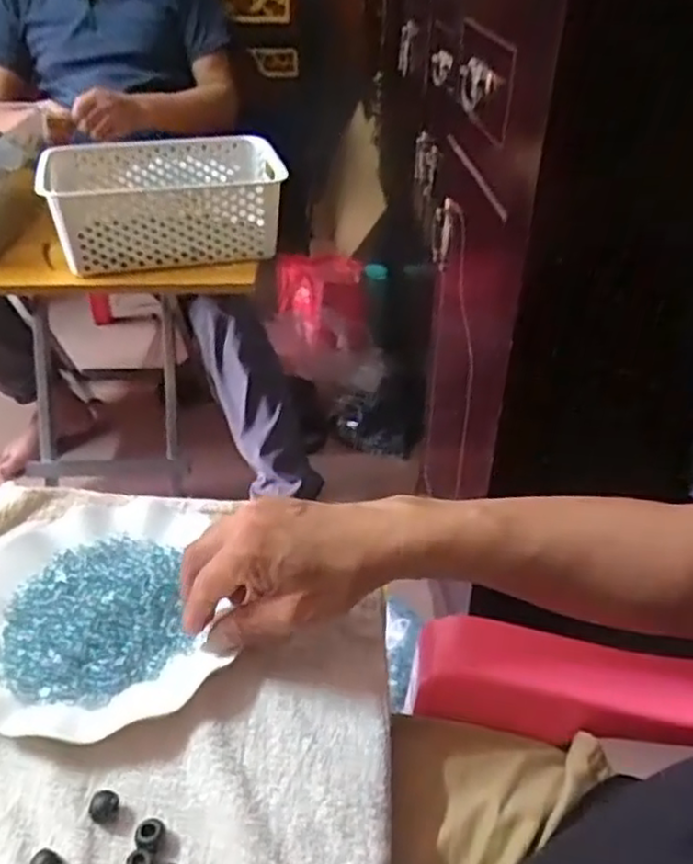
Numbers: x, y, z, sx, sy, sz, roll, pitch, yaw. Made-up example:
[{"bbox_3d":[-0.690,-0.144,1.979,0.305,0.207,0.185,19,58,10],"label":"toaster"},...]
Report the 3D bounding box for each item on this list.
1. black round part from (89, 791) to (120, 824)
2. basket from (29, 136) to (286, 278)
[{"bbox_3d":[-0.128,0.198,0.374,0.013,0.010,0.014,2,38,-2],"label":"black round part"},{"bbox_3d":[-0.247,-0.316,0.978,0.300,0.105,0.214,-9,38,-12],"label":"basket"}]

